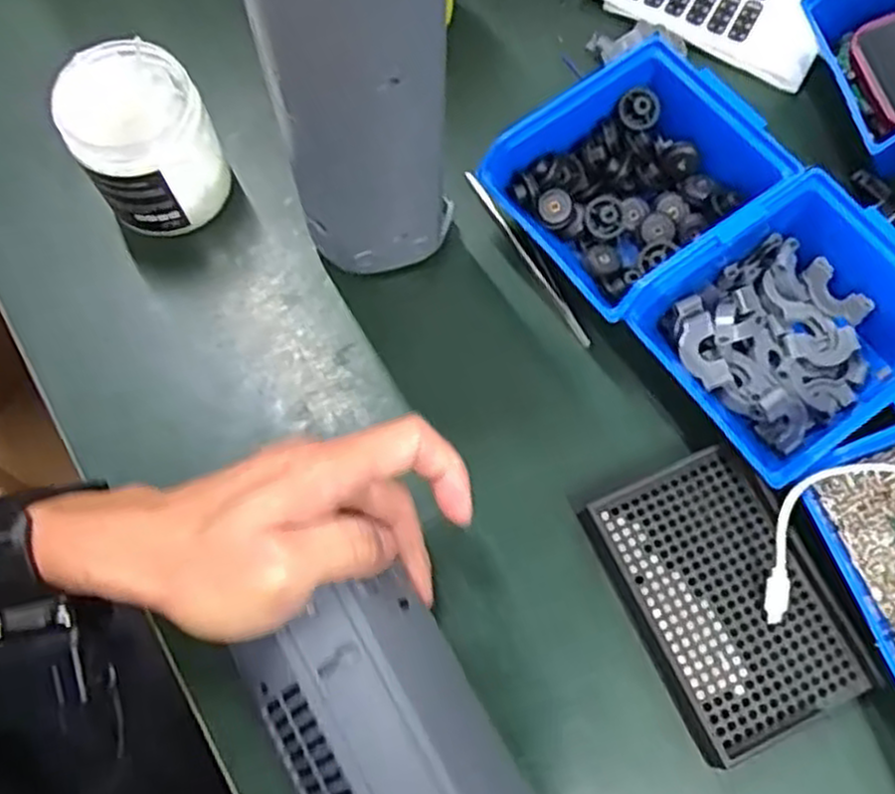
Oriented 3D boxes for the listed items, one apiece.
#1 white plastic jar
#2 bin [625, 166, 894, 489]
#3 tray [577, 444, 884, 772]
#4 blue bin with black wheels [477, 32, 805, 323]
[{"bbox_3d":[-0.168,-0.142,0.445,0.070,0.097,0.076,-1,71,2],"label":"white plastic jar"},{"bbox_3d":[0.181,-0.035,0.407,0.133,0.053,0.116,-34,73,-9],"label":"bin"},{"bbox_3d":[0.138,0.099,0.388,0.092,0.013,0.134,-25,72,-6],"label":"tray"},{"bbox_3d":[0.114,-0.122,0.443,0.158,0.066,0.115,-36,73,-9],"label":"blue bin with black wheels"}]

